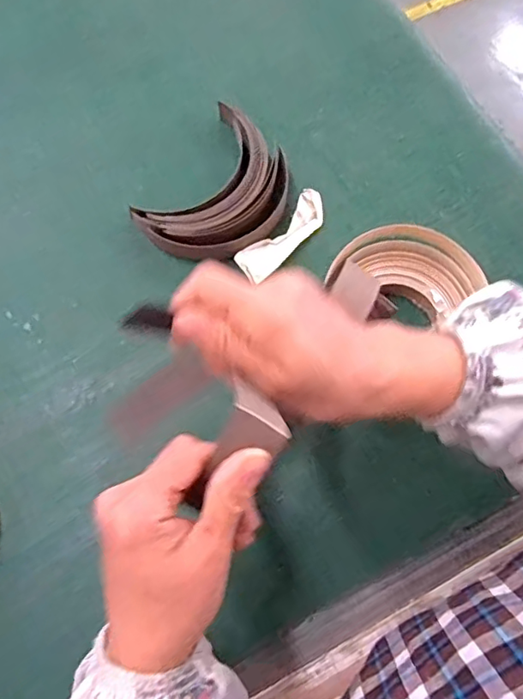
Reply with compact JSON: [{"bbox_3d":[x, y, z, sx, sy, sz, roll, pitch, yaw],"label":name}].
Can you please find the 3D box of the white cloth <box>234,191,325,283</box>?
[{"bbox_3d":[0.023,-0.111,0.534,0.107,0.014,0.035,-43,75,-13],"label":"white cloth"}]

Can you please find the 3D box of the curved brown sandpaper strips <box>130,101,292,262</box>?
[{"bbox_3d":[-0.038,-0.153,0.542,0.118,0.024,0.159,36,75,13],"label":"curved brown sandpaper strips"}]

